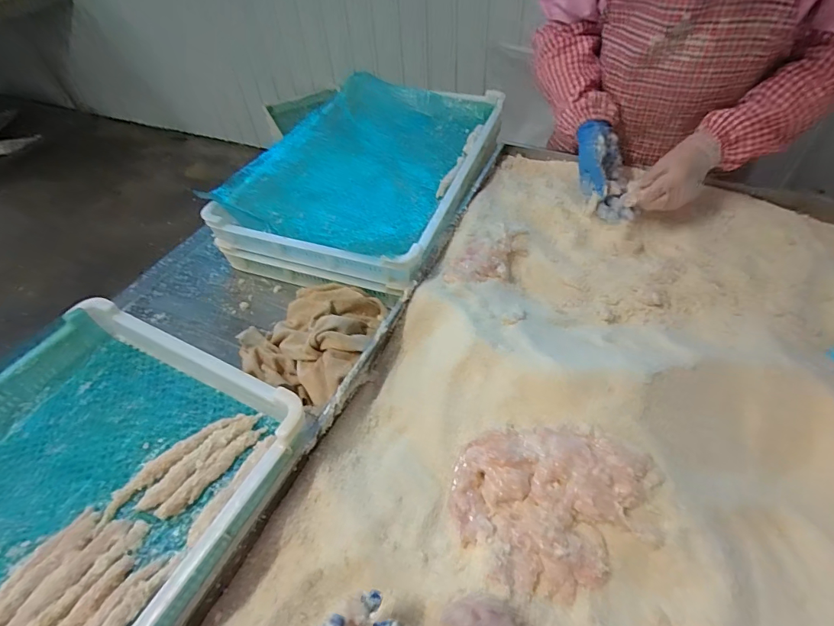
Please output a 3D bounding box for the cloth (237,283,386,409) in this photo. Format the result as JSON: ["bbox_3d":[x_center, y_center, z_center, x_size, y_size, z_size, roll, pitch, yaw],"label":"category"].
[{"bbox_3d":[-0.156,0.023,0.648,0.211,0.065,0.194,20,54,19],"label":"cloth"}]

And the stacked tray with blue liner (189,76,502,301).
[{"bbox_3d":[-0.085,-0.292,0.889,0.419,0.101,0.604,17,54,17],"label":"stacked tray with blue liner"}]

